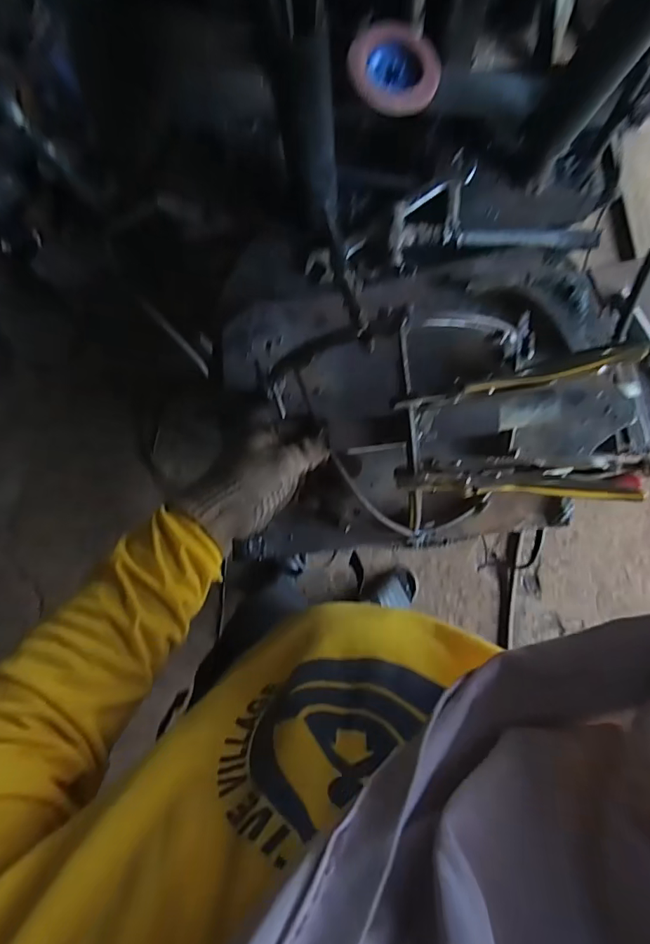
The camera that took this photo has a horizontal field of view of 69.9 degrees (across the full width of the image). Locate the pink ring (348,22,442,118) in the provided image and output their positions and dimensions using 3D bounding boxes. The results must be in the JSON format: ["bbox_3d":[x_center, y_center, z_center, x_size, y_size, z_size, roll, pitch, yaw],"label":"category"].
[{"bbox_3d":[0.070,-0.403,0.464,0.088,0.023,0.086,0,86,4],"label":"pink ring"}]

